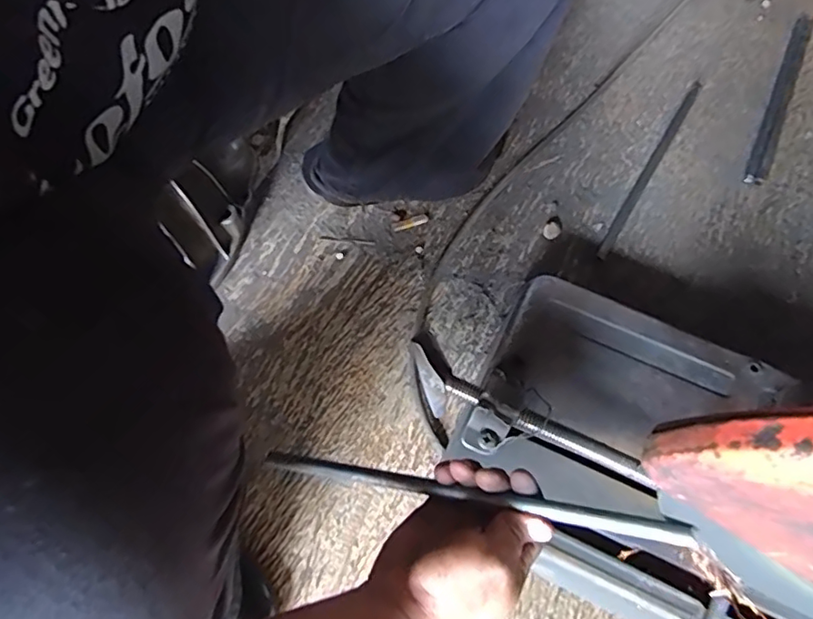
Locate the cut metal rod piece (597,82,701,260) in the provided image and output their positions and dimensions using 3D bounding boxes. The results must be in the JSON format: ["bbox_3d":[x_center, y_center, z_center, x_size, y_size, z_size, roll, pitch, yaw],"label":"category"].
[{"bbox_3d":[0.306,-0.179,0.702,0.017,0.005,0.298,30,69,12],"label":"cut metal rod piece"}]

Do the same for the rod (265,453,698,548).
[{"bbox_3d":[0.033,0.124,0.387,0.290,0.008,0.014,5,65,21],"label":"rod"}]

